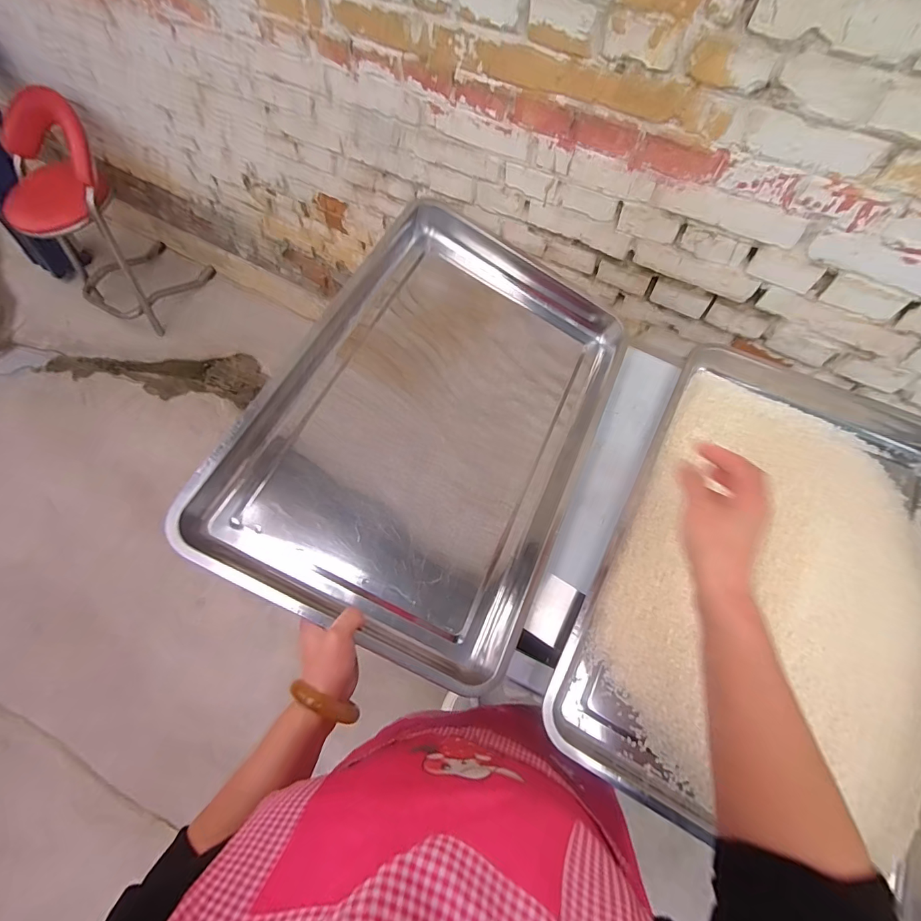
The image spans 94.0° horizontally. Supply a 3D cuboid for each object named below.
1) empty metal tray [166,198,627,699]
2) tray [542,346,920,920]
[{"bbox_3d":[-0.018,-0.069,0.587,0.389,0.061,0.603,30,67,-7],"label":"empty metal tray"},{"bbox_3d":[0.398,0.128,0.527,0.393,0.067,0.611,27,70,13],"label":"tray"}]

